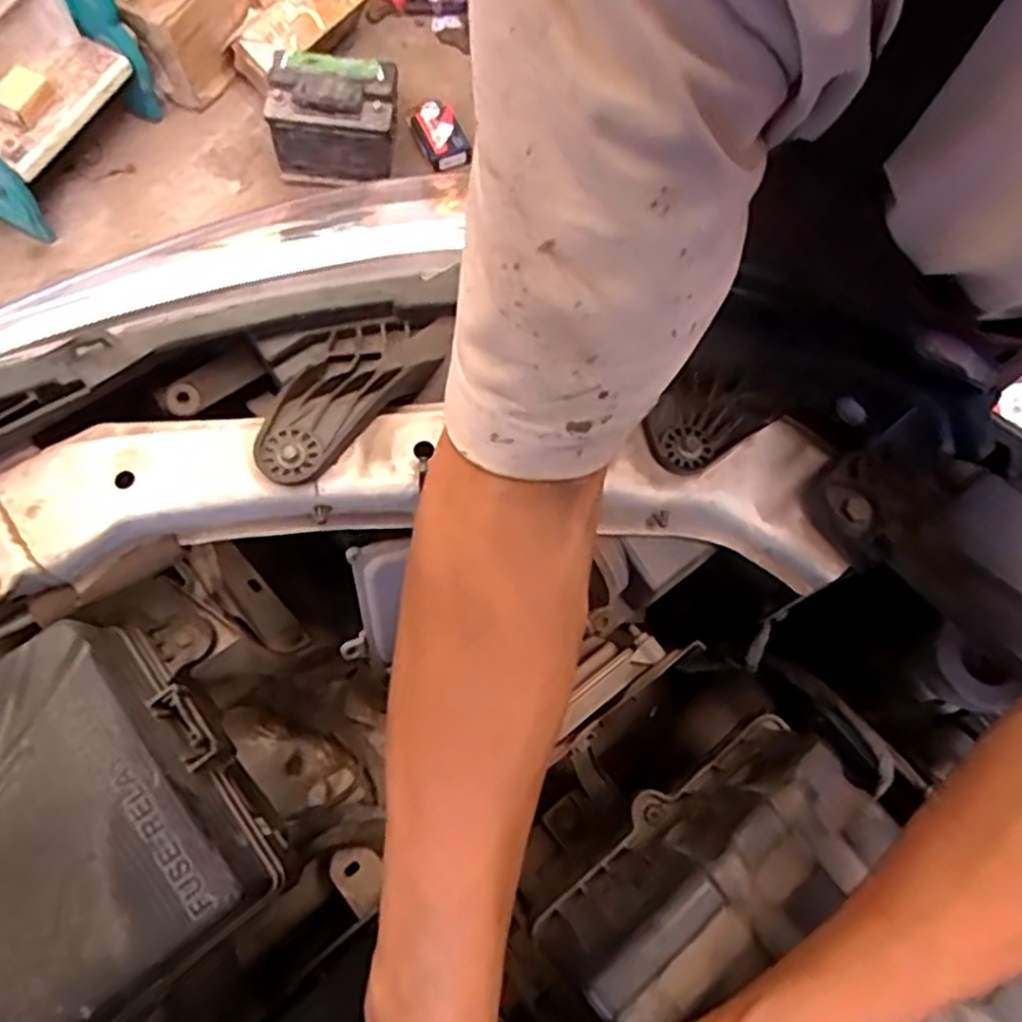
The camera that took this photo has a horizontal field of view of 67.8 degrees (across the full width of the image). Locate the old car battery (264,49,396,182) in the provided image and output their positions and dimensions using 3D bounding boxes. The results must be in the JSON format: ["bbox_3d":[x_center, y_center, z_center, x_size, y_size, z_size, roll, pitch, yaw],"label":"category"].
[{"bbox_3d":[-0.359,-0.794,1.555,0.247,0.197,0.173,-2,70,-3],"label":"old car battery"}]

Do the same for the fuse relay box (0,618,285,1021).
[{"bbox_3d":[-0.224,0.163,0.345,0.197,0.059,0.165,-37,76,-14],"label":"fuse relay box"}]

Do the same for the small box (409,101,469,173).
[{"bbox_3d":[-0.154,-0.820,1.653,0.092,0.029,0.186,-21,73,-10],"label":"small box"}]

